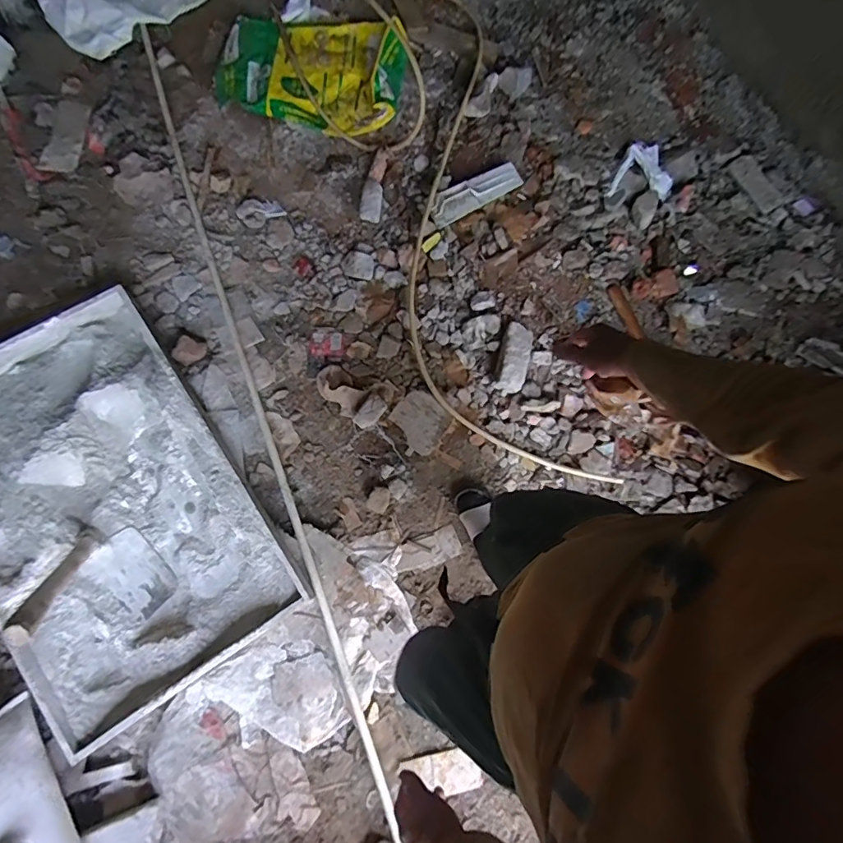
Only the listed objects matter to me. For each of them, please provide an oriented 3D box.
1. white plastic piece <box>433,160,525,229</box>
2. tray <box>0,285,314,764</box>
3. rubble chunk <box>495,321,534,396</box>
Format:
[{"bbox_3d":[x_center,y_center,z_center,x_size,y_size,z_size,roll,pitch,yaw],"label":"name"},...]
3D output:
[{"bbox_3d":[0.167,-0.698,1.497,0.290,0.077,0.079,-27,80,-7],"label":"white plastic piece"},{"bbox_3d":[-0.793,0.197,1.225,0.625,0.137,0.981,-35,81,-5],"label":"tray"},{"bbox_3d":[0.266,-0.175,1.404,0.079,0.042,0.201,14,78,2],"label":"rubble chunk"}]

